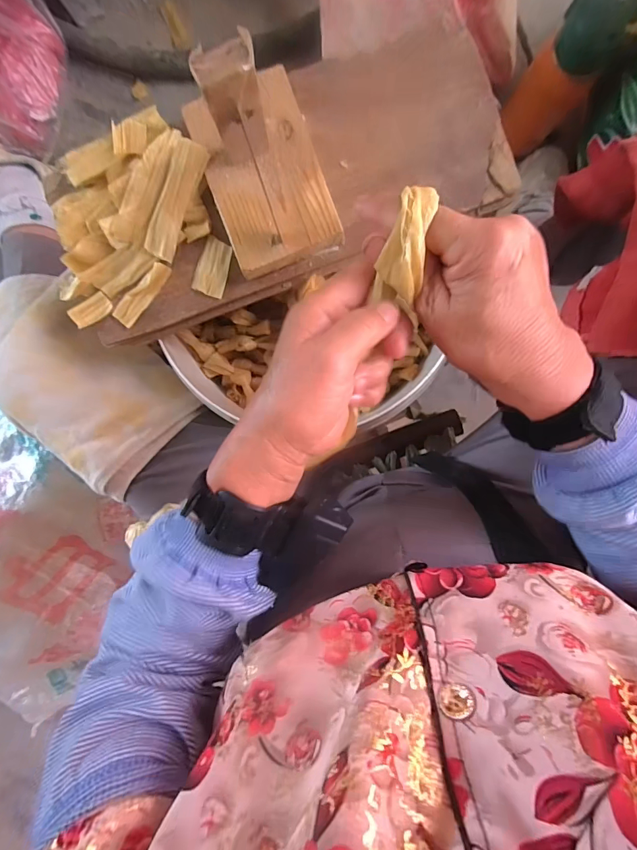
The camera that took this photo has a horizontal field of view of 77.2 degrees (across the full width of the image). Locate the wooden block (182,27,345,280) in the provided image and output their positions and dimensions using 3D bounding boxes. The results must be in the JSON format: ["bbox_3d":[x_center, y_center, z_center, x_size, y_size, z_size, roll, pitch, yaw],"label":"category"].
[{"bbox_3d":[-0.046,-0.198,0.275,0.089,0.108,0.140,-19,93,5],"label":"wooden block"}]

